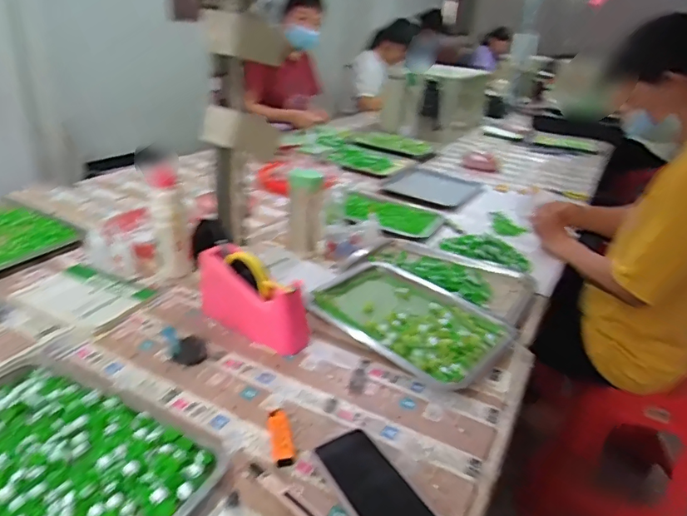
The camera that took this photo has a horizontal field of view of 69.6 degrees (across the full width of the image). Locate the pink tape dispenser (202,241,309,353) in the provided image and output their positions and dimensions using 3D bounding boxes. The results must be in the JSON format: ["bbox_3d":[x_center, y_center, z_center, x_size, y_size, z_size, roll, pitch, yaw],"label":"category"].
[{"bbox_3d":[-0.144,0.065,0.778,0.202,0.102,0.061,22,31,30],"label":"pink tape dispenser"}]

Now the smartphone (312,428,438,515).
[{"bbox_3d":[0.033,0.245,0.527,0.074,0.010,0.157,-13,31,-30],"label":"smartphone"}]

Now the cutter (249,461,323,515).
[{"bbox_3d":[-0.055,0.252,0.518,0.128,0.009,0.019,24,33,33],"label":"cutter"}]

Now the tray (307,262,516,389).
[{"bbox_3d":[0.101,0.096,0.824,0.316,0.036,0.212,26,34,36],"label":"tray"}]

